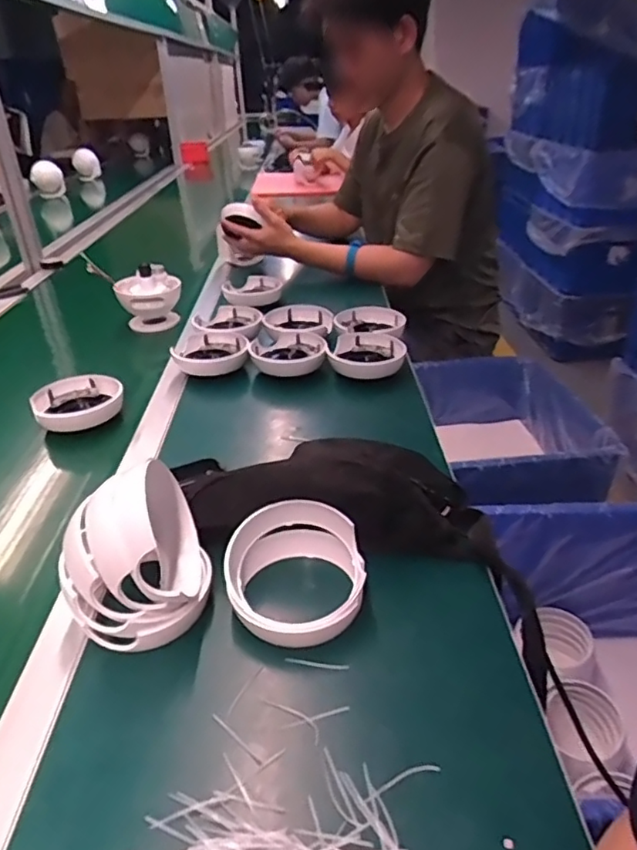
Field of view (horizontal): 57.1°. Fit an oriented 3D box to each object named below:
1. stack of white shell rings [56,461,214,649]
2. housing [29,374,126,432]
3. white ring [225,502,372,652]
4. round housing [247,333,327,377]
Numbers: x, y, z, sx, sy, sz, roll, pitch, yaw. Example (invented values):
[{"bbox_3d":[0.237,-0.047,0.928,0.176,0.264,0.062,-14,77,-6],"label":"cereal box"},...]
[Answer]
[{"bbox_3d":[-0.148,0.104,0.480,0.100,0.132,0.106,-4,30,-4],"label":"stack of white shell rings"},{"bbox_3d":[-0.323,-0.033,0.793,0.113,0.034,0.098,-19,34,-25],"label":"housing"},{"bbox_3d":[-0.021,0.120,0.504,0.116,0.062,0.114,-2,30,1],"label":"white ring"},{"bbox_3d":[-0.048,-0.115,0.904,0.114,0.034,0.114,-5,30,-4],"label":"round housing"}]

